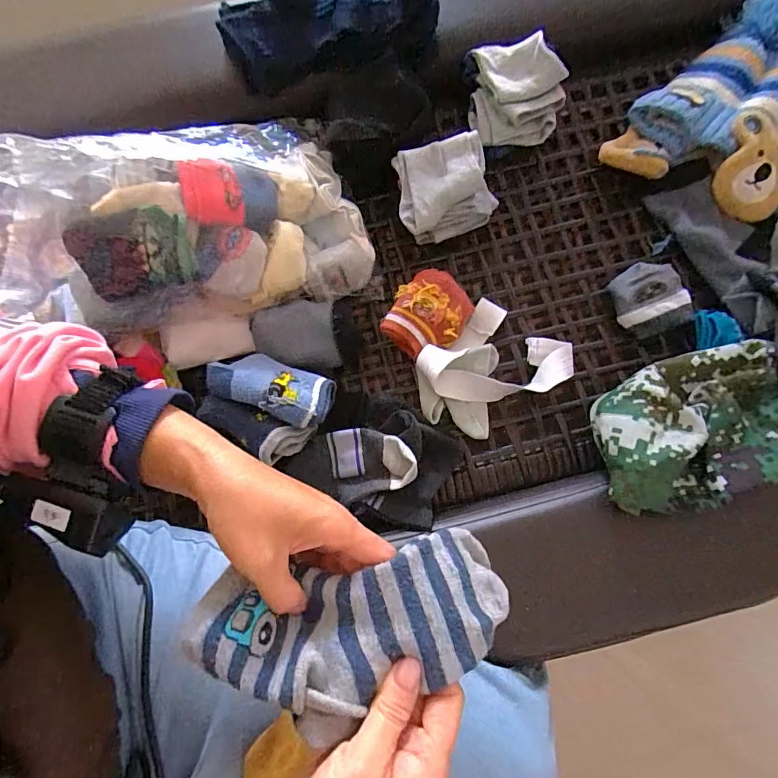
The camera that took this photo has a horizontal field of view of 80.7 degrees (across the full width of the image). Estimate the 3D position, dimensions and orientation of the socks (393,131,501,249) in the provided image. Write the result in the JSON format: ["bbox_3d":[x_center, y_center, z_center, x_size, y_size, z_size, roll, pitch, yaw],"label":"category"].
[{"bbox_3d":[0.057,-0.222,0.519,0.109,0.080,0.092,-22,79,-4],"label":"socks"}]

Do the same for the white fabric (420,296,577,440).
[{"bbox_3d":[0.108,-0.020,0.495,0.161,0.053,0.119,-44,81,-8],"label":"white fabric"}]

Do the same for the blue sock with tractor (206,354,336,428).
[{"bbox_3d":[-0.108,0.000,0.446,0.105,0.072,0.027,21,119,3],"label":"blue sock with tractor"}]

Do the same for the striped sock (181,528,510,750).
[{"bbox_3d":[-0.018,0.135,0.256,0.173,0.036,0.075,-12,79,-8],"label":"striped sock"}]

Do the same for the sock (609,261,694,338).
[{"bbox_3d":[0.288,-0.097,0.514,0.073,0.041,0.078,0,79,1],"label":"sock"}]

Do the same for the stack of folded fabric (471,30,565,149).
[{"bbox_3d":[0.144,-0.337,0.529,0.105,0.079,0.094,2,79,1],"label":"stack of folded fabric"}]

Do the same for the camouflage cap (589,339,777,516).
[{"bbox_3d":[0.294,0.032,0.434,0.220,0.084,0.132,-25,79,-4],"label":"camouflage cap"}]

